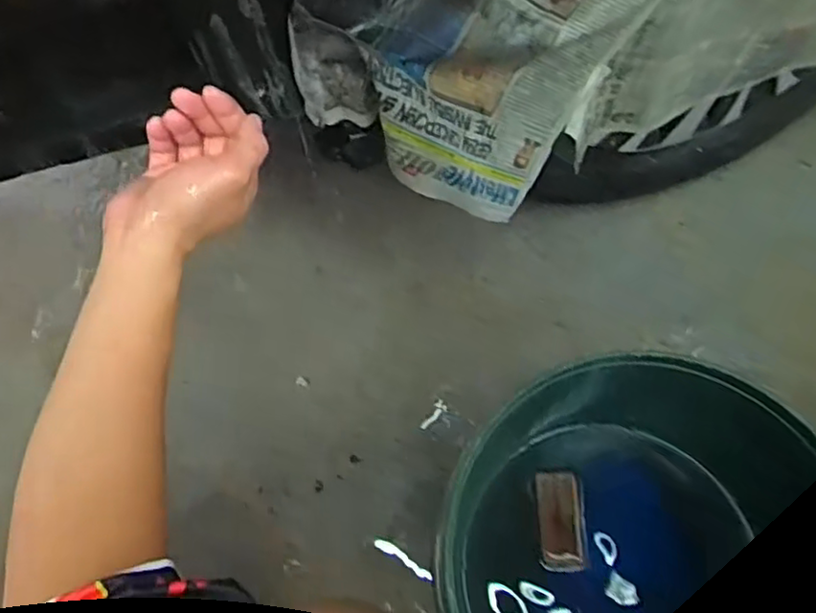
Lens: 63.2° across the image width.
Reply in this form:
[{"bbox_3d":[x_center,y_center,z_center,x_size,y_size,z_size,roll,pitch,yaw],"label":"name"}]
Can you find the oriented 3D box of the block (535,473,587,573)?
[{"bbox_3d":[0.142,0.200,0.619,0.040,0.022,0.087,-2,66,2],"label":"block"}]

